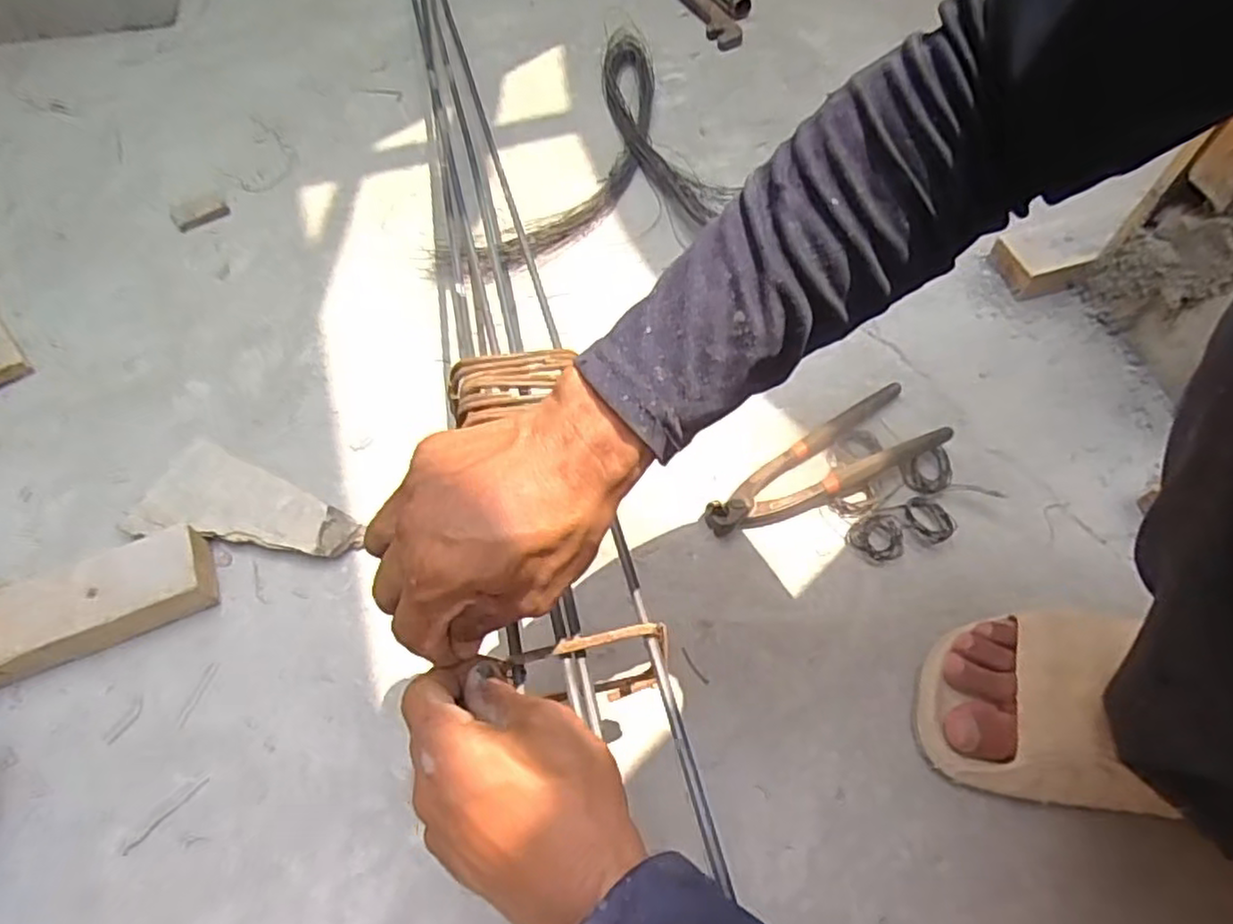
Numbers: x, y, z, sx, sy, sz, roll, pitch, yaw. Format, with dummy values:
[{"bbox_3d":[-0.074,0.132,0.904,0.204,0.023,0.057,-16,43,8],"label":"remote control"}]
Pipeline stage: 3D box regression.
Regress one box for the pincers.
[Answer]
[{"bbox_3d":[0.174,0.007,0.589,0.215,0.027,0.066,-29,64,-16],"label":"pincers"}]

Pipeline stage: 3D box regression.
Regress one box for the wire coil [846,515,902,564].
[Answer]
[{"bbox_3d":[0.209,0.061,0.569,0.045,0.006,0.039,-15,61,-9],"label":"wire coil"}]

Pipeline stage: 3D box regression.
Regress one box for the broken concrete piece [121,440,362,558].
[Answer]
[{"bbox_3d":[-0.292,0.047,0.552,0.171,0.023,0.083,22,62,11],"label":"broken concrete piece"}]

